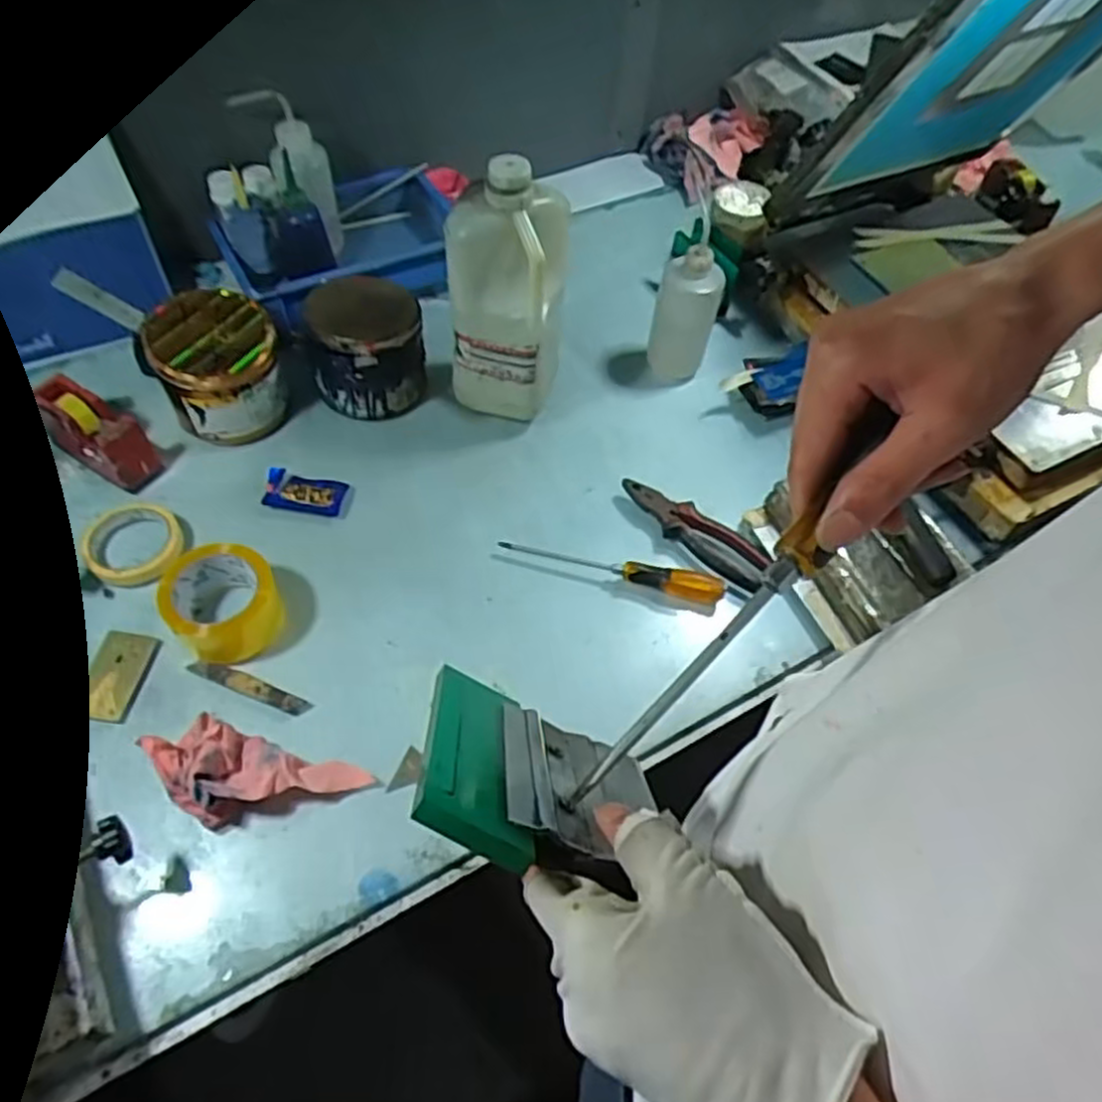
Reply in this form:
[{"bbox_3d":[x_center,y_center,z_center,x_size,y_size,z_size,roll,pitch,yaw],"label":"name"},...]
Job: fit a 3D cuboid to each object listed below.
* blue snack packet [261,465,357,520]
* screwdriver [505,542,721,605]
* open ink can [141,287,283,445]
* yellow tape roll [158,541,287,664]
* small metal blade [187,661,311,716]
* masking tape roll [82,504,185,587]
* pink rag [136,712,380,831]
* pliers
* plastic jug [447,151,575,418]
[{"bbox_3d":[-0.273,-0.067,0.865,0.097,0.015,0.048,8,55,2],"label":"blue snack packet"},{"bbox_3d":[0.065,0.017,0.825,0.240,0.025,0.028,15,56,6],"label":"screwdriver"},{"bbox_3d":[-0.378,-0.211,0.887,0.135,0.128,0.119,-27,61,-21],"label":"open ink can"},{"bbox_3d":[-0.318,0.051,0.749,0.096,0.068,0.097,2,55,-3],"label":"yellow tape roll"},{"bbox_3d":[-0.291,0.131,0.739,0.125,0.004,0.020,19,65,8],"label":"small metal blade"},{"bbox_3d":[-0.440,-0.007,0.813,0.097,0.018,0.102,2,55,-3],"label":"masking tape roll"},{"bbox_3d":[-0.260,0.196,0.667,0.183,0.054,0.083,16,56,7],"label":"pink rag"},{"bbox_3d":[0.155,-0.021,0.855,0.187,0.020,0.058,36,61,20],"label":"pliers"},{"bbox_3d":[-0.048,-0.267,0.849,0.123,0.290,0.095,2,55,-3],"label":"plastic jug"}]

